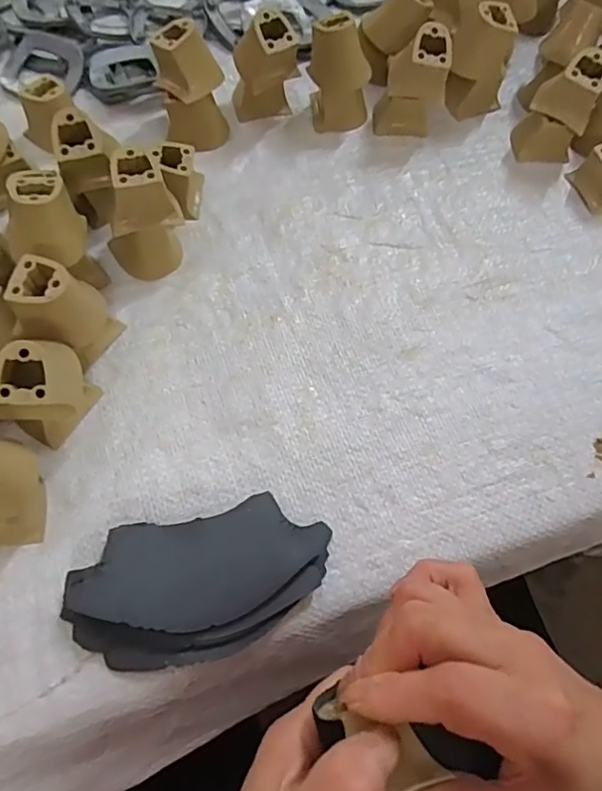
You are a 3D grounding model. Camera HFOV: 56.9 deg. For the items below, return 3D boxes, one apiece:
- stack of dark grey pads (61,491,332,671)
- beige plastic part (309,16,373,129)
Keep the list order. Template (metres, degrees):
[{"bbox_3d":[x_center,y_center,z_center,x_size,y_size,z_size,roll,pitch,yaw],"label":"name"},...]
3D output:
[{"bbox_3d":[-0.050,0.096,0.286,0.133,0.026,0.069,-13,67,-9],"label":"stack of dark grey pads"},{"bbox_3d":[0.030,-0.240,0.418,0.047,0.069,0.036,8,66,0],"label":"beige plastic part"}]

